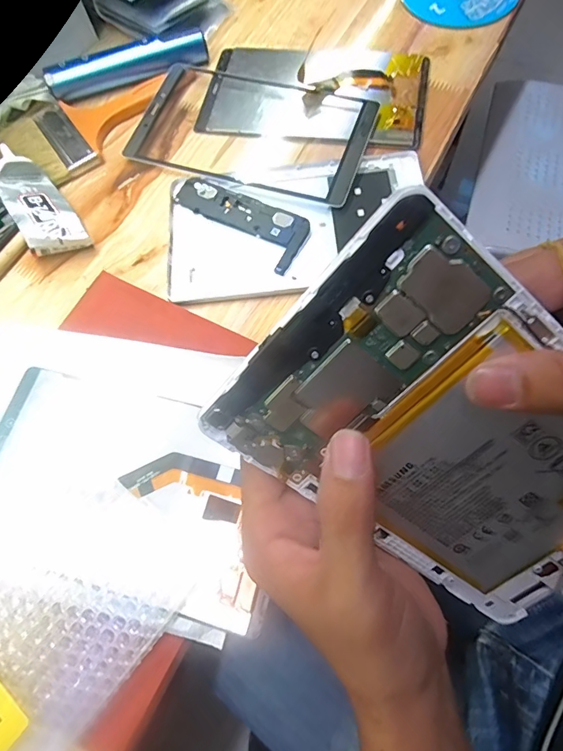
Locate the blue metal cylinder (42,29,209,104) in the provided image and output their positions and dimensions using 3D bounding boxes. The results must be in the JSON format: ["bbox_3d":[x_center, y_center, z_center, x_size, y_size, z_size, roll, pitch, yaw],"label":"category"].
[{"bbox_3d":[-0.146,-0.299,0.423,0.152,0.021,0.024,-16,69,-2],"label":"blue metal cylinder"}]

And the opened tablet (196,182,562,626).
[{"bbox_3d":[0.080,0.036,0.188,0.200,0.008,0.117,37,112,-16],"label":"opened tablet"}]

